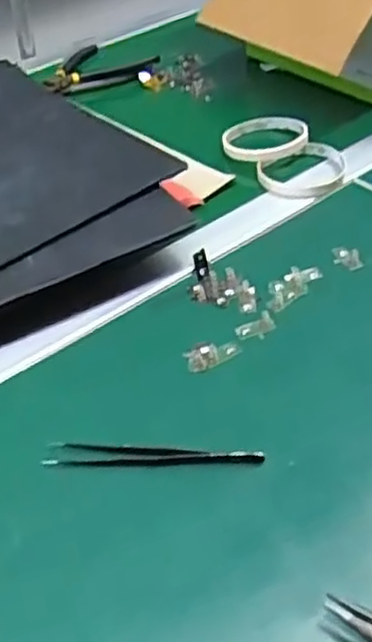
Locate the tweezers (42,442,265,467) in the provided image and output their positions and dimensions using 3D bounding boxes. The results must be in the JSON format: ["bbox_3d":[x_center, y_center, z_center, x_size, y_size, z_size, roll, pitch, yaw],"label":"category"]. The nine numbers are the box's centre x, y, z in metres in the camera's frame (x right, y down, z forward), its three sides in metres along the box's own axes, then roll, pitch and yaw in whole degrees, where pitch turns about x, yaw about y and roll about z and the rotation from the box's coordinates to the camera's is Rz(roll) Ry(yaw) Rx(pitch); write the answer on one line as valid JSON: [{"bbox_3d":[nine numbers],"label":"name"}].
[{"bbox_3d":[-0.019,0.083,0.448,0.130,0.007,0.016,-1,43,6],"label":"tweezers"}]

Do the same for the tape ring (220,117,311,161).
[{"bbox_3d":[0.078,-0.179,0.717,0.084,0.020,0.070,-2,43,5],"label":"tape ring"}]

